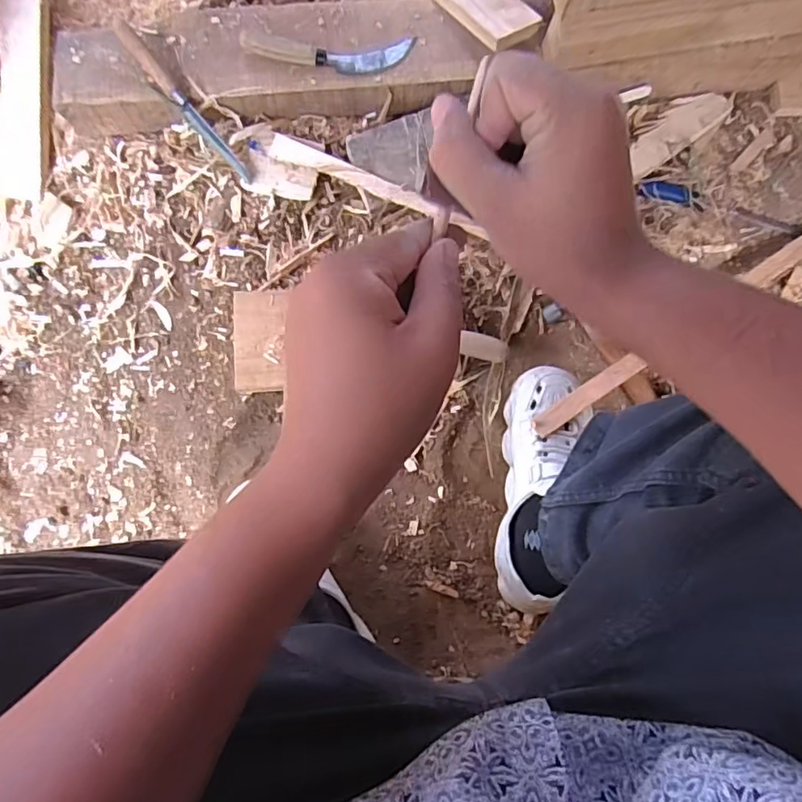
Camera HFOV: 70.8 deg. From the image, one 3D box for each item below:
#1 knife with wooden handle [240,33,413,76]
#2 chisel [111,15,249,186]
[{"bbox_3d":[-0.087,-0.423,0.688,0.206,0.026,0.045,-2,86,-5],"label":"knife with wooden handle"},{"bbox_3d":[-0.261,-0.356,0.675,0.019,0.029,0.225,-42,102,-6],"label":"chisel"}]

